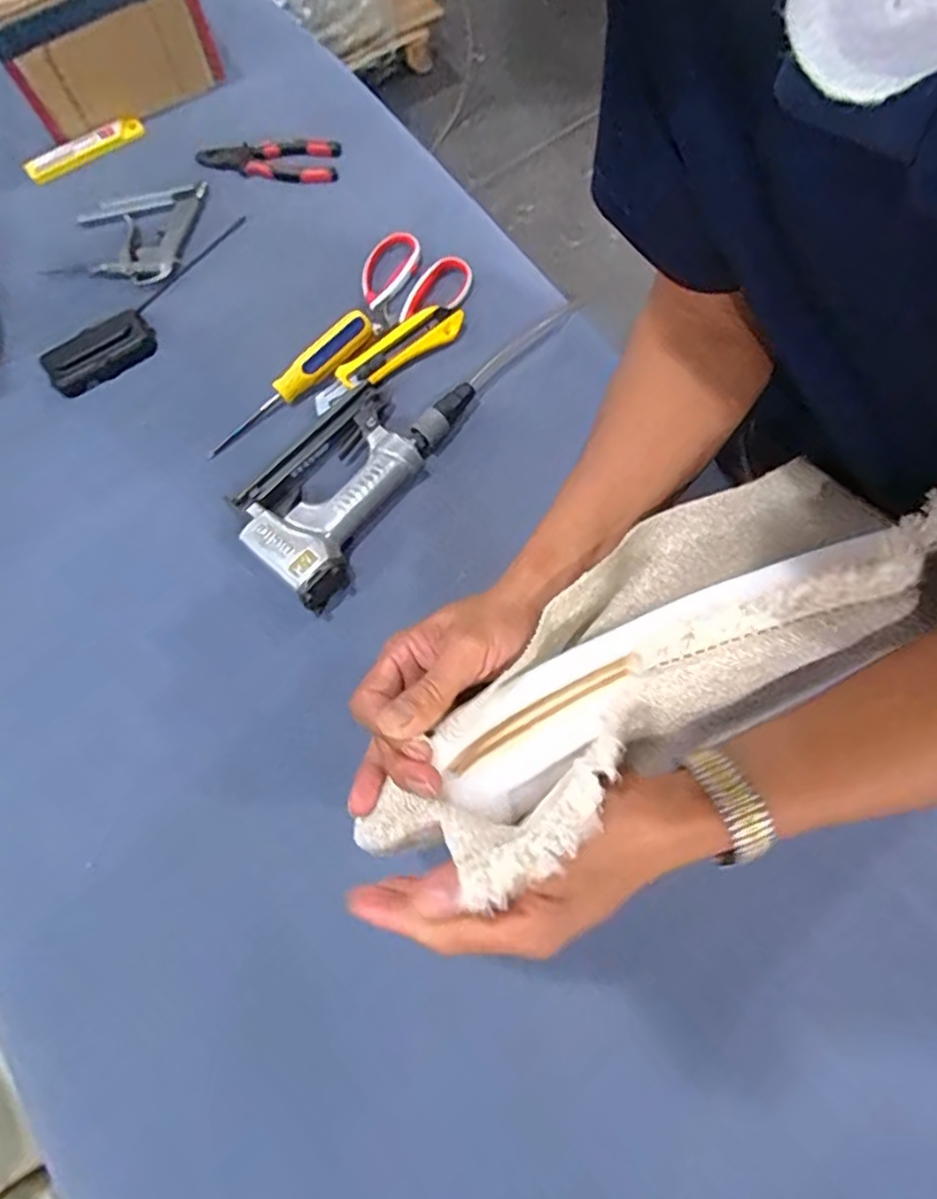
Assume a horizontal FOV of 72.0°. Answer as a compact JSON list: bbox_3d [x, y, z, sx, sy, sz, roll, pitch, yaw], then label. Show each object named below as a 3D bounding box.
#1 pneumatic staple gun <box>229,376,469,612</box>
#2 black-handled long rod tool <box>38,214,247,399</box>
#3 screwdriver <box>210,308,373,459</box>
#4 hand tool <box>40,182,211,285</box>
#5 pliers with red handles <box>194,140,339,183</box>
[{"bbox_3d":[-0.106,-0.124,0.594,0.127,0.037,0.253,34,77,12],"label":"pneumatic staple gun"},{"bbox_3d":[-0.318,-0.300,0.663,0.061,0.023,0.257,42,79,13],"label":"black-handled long rod tool"},{"bbox_3d":[-0.170,-0.209,0.622,0.194,0.026,0.032,-43,76,-11],"label":"screwdriver"},{"bbox_3d":[-0.358,-0.393,0.691,0.117,0.019,0.147,12,74,6],"label":"hand tool"},{"bbox_3d":[-0.218,-0.491,0.713,0.150,0.024,0.060,3,73,3],"label":"pliers with red handles"}]

